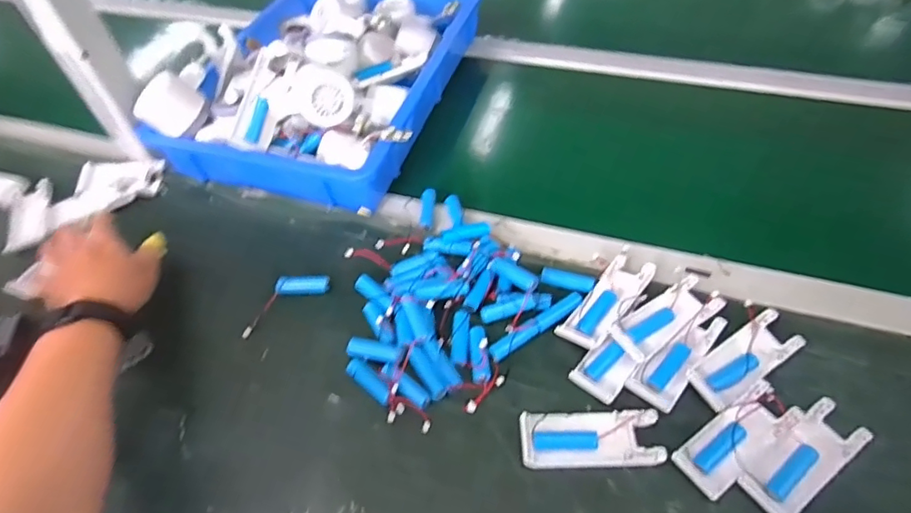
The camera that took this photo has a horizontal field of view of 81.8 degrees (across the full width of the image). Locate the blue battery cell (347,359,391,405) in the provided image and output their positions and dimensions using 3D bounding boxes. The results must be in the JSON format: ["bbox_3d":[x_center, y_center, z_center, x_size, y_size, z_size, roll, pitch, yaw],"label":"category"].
[{"bbox_3d":[-0.074,0.108,0.450,0.048,0.019,0.016,32,60,26],"label":"blue battery cell"}]

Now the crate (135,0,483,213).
[{"bbox_3d":[-0.147,-0.253,0.670,0.277,0.112,0.406,12,54,13],"label":"crate"}]

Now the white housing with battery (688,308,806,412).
[{"bbox_3d":[0.241,0.084,0.437,0.102,0.015,0.039,-28,55,-17],"label":"white housing with battery"}]

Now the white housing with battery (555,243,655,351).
[{"bbox_3d":[0.142,0.041,0.482,0.043,0.026,0.109,34,61,27],"label":"white housing with battery"}]

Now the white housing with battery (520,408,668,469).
[{"bbox_3d":[0.106,0.143,0.413,0.106,0.013,0.042,-2,52,2],"label":"white housing with battery"}]

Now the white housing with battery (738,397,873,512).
[{"bbox_3d":[0.258,0.150,0.388,0.101,0.011,0.039,-31,56,-19],"label":"white housing with battery"}]

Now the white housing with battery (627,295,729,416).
[{"bbox_3d":[0.194,0.079,0.448,0.037,0.022,0.114,37,63,28],"label":"white housing with battery"}]

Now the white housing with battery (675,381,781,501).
[{"bbox_3d":[0.215,0.137,0.403,0.102,0.017,0.040,-32,56,-20],"label":"white housing with battery"}]

